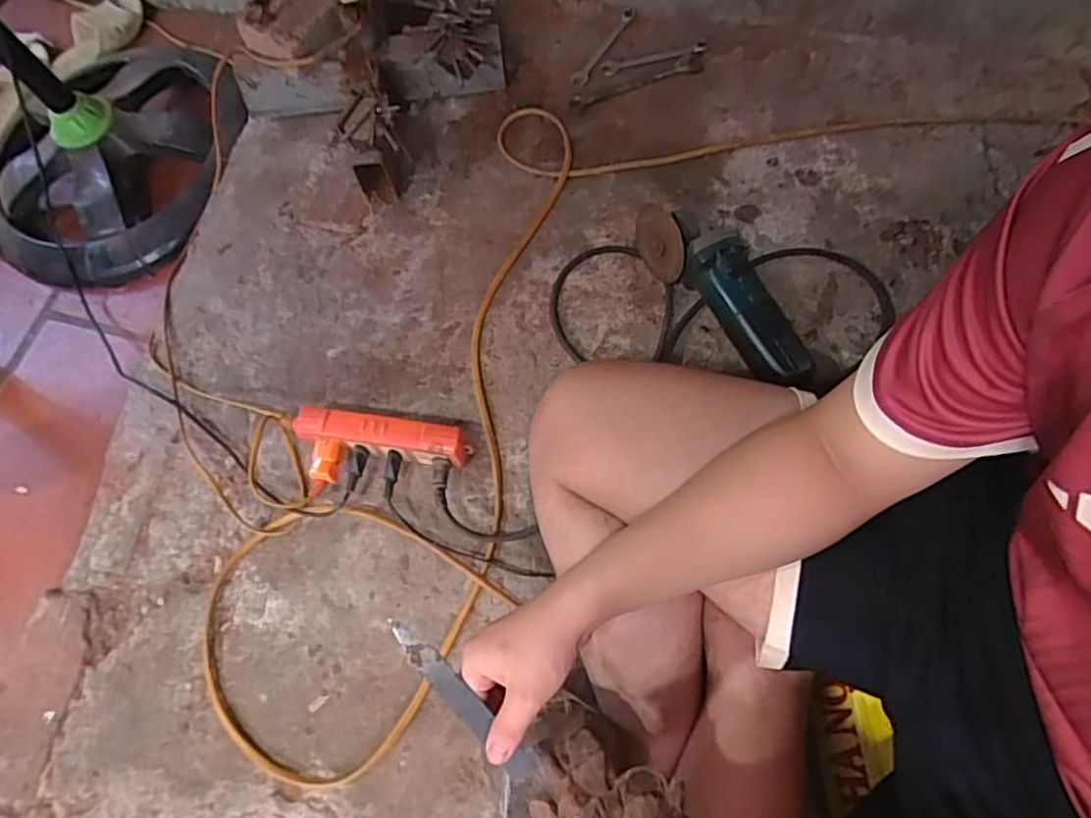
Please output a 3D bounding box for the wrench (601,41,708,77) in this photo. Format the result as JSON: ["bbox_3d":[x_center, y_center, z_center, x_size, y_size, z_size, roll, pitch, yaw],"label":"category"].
[{"bbox_3d":[0.158,-0.510,0.929,0.154,0.018,0.021,-10,72,-1],"label":"wrench"}]

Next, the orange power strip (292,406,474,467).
[{"bbox_3d":[-0.188,0.034,0.746,0.203,0.063,0.042,7,69,9],"label":"orange power strip"}]

